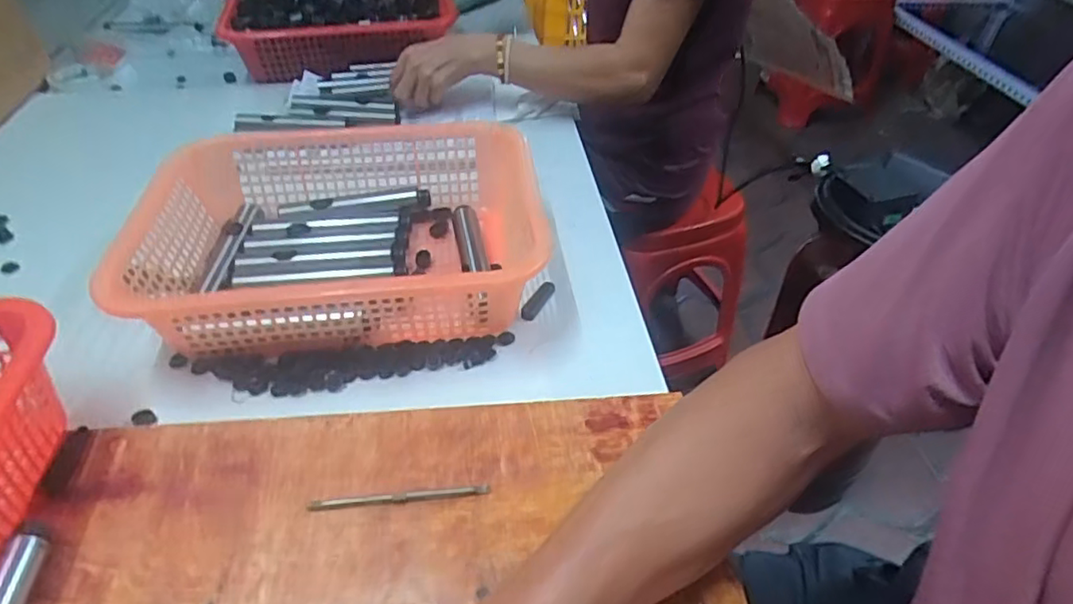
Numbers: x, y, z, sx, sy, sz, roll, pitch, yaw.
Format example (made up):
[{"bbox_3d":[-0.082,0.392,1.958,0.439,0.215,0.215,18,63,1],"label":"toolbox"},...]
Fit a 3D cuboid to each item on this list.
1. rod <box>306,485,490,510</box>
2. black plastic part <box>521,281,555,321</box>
[{"bbox_3d":[-0.090,0.128,0.408,0.116,0.004,0.007,-4,43,-5],"label":"rod"},{"bbox_3d":[0.002,-0.002,0.571,0.013,0.007,0.050,21,46,21],"label":"black plastic part"}]

